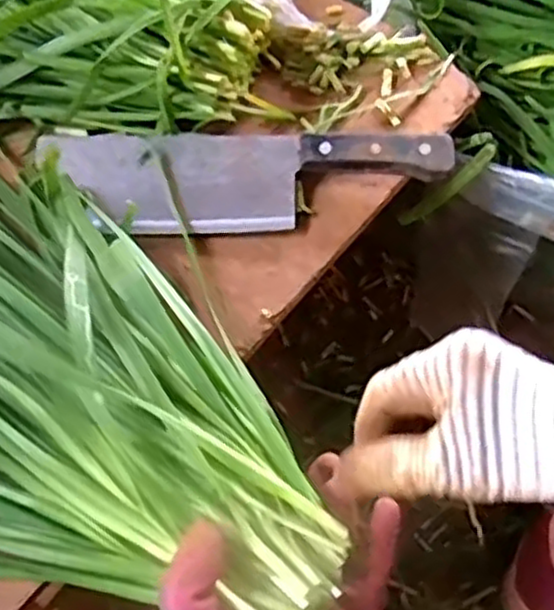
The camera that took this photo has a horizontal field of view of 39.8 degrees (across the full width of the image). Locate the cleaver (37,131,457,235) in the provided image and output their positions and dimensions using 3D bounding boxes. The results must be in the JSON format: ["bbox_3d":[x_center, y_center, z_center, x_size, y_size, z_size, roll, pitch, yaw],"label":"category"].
[{"bbox_3d":[-0.021,-0.079,0.494,0.260,0.022,0.072,2,65,1],"label":"cleaver"}]

